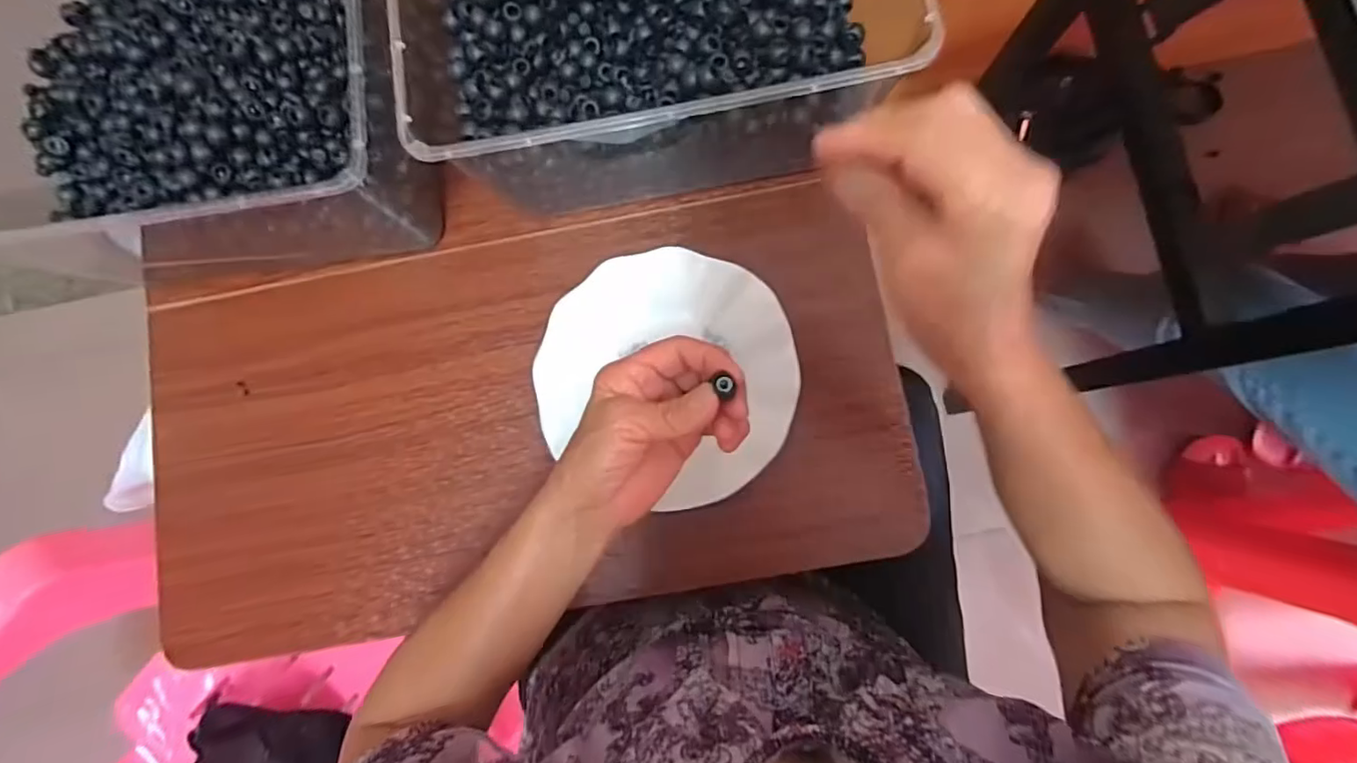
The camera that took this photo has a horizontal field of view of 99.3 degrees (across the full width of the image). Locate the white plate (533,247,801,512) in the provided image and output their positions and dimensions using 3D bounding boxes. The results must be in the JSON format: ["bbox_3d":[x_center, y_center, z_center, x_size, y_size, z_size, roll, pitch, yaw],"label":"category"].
[{"bbox_3d":[-0.005,-0.006,0.418,0.183,0.018,0.170,29,89,5],"label":"white plate"}]

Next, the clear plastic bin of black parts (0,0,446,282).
[{"bbox_3d":[-0.330,-0.236,0.424,0.260,0.125,0.298,-7,83,3],"label":"clear plastic bin of black parts"}]

